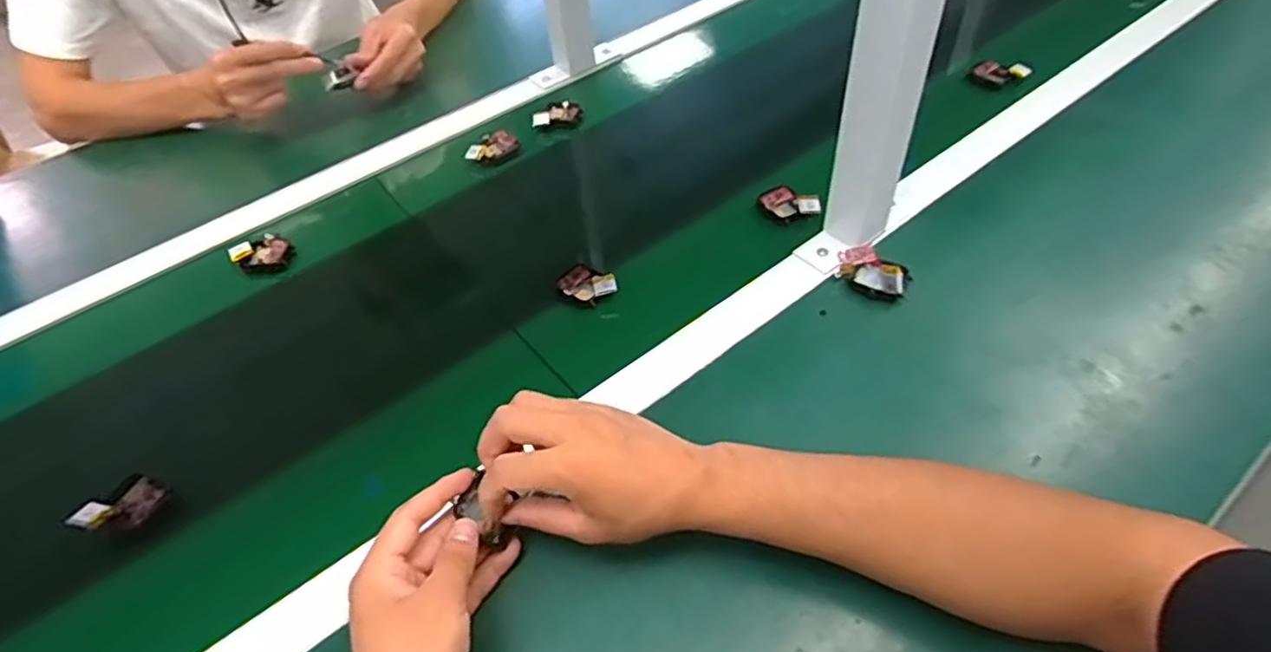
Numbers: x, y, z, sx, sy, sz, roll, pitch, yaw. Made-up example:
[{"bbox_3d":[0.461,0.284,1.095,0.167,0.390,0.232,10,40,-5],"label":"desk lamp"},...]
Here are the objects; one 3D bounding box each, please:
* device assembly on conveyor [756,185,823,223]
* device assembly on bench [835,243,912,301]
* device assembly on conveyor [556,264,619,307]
[{"bbox_3d":[0.148,-0.119,0.650,0.055,0.019,0.039,4,50,9],"label":"device assembly on conveyor"},{"bbox_3d":[0.198,-0.043,0.565,0.058,0.026,0.034,28,57,26],"label":"device assembly on bench"},{"bbox_3d":[-0.042,-0.037,0.591,0.038,0.013,0.054,-35,55,-23],"label":"device assembly on conveyor"}]

